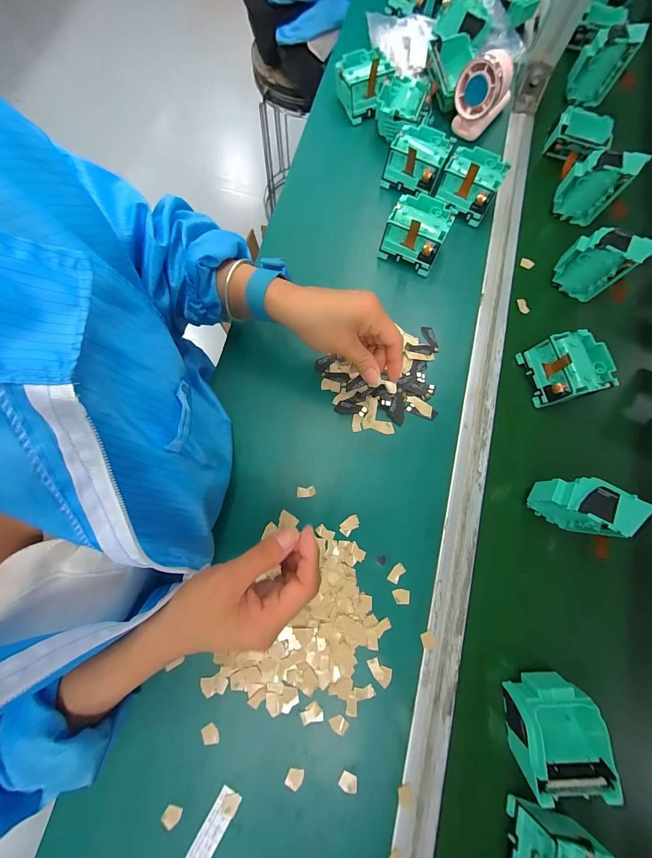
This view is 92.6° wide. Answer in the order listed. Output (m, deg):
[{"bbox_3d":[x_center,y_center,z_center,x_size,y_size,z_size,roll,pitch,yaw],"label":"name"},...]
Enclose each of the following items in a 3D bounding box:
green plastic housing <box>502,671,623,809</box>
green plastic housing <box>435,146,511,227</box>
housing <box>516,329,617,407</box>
[{"bbox_3d":[0.213,0.278,0.287,0.075,0.037,0.080,-4,77,-1],"label":"green plastic housing"},{"bbox_3d":[0.195,-0.331,0.420,0.073,0.047,0.074,30,79,7],"label":"green plastic housing"},{"bbox_3d":[0.288,-0.070,0.377,0.080,0.052,0.075,-13,77,-3],"label":"housing"}]

